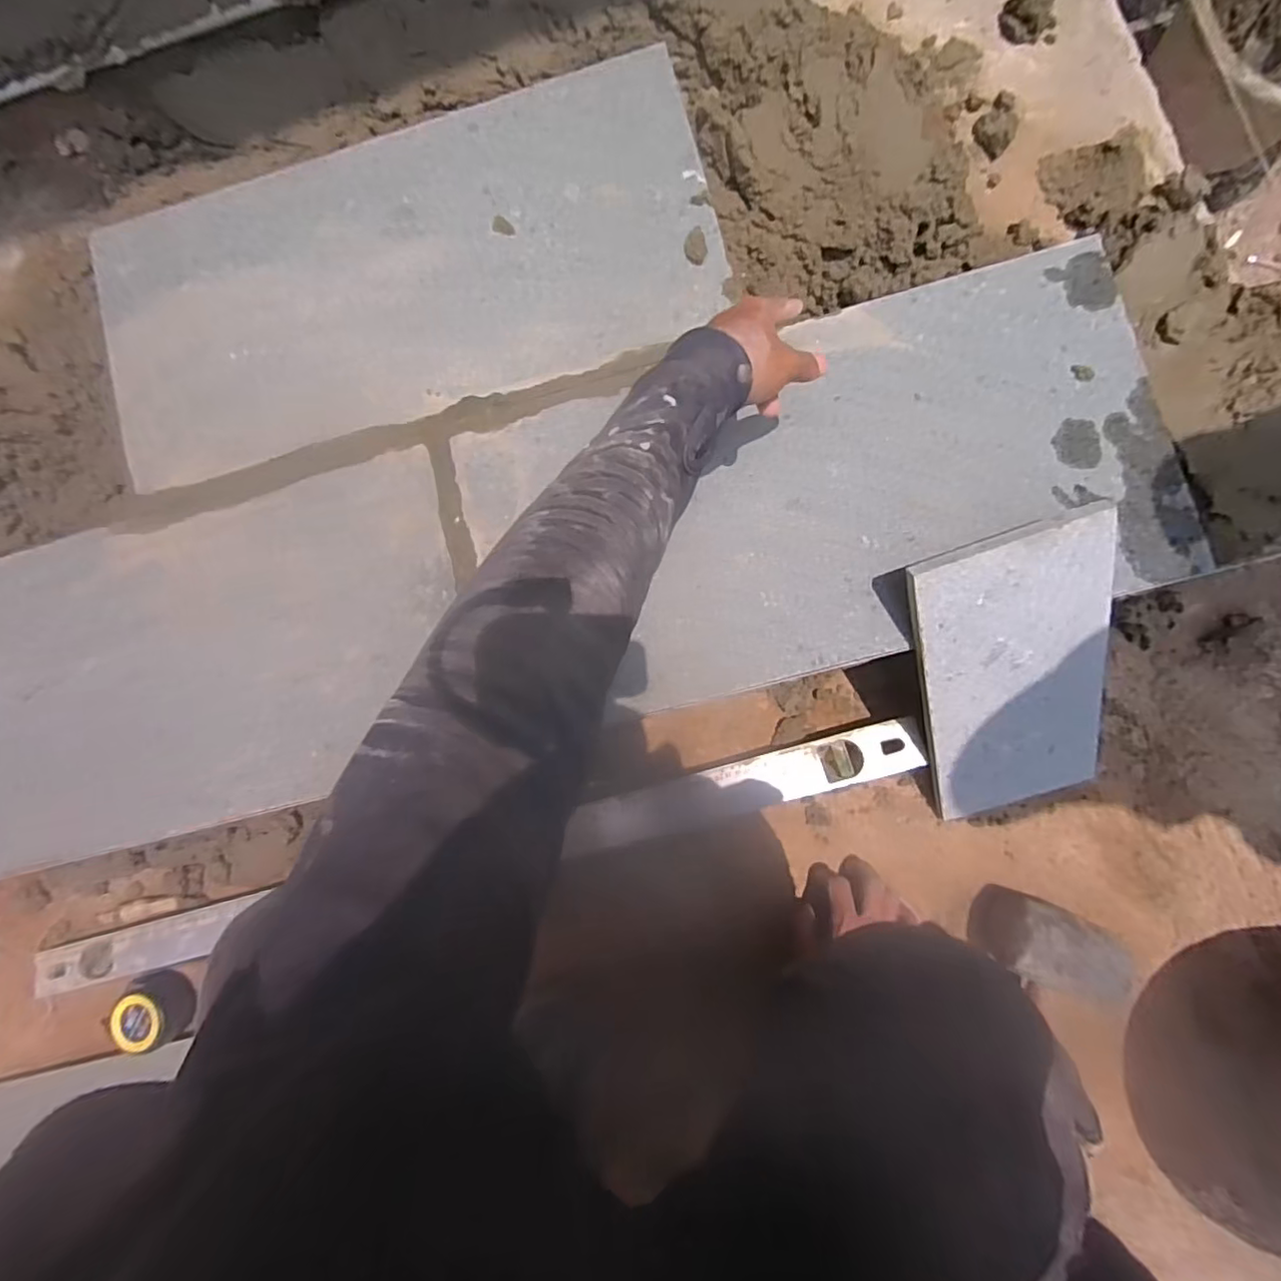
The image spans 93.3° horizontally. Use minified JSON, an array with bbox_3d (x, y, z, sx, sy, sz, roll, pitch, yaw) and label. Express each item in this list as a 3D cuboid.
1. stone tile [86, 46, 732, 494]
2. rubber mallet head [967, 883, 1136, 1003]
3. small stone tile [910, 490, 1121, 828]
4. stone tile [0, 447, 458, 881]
[{"bbox_3d":[-0.225,-0.343,0.566,0.578,0.034,0.278,-14,83,4],"label":"stone tile"},{"bbox_3d":[0.388,0.286,0.576,0.116,0.078,0.069,21,87,7],"label":"rubber mallet head"},{"bbox_3d":[0.325,0.041,0.524,0.152,0.009,0.305,-21,122,7],"label":"small stone tile"},{"bbox_3d":[-0.437,0.031,0.561,0.566,0.020,0.287,-15,83,4],"label":"stone tile"}]

